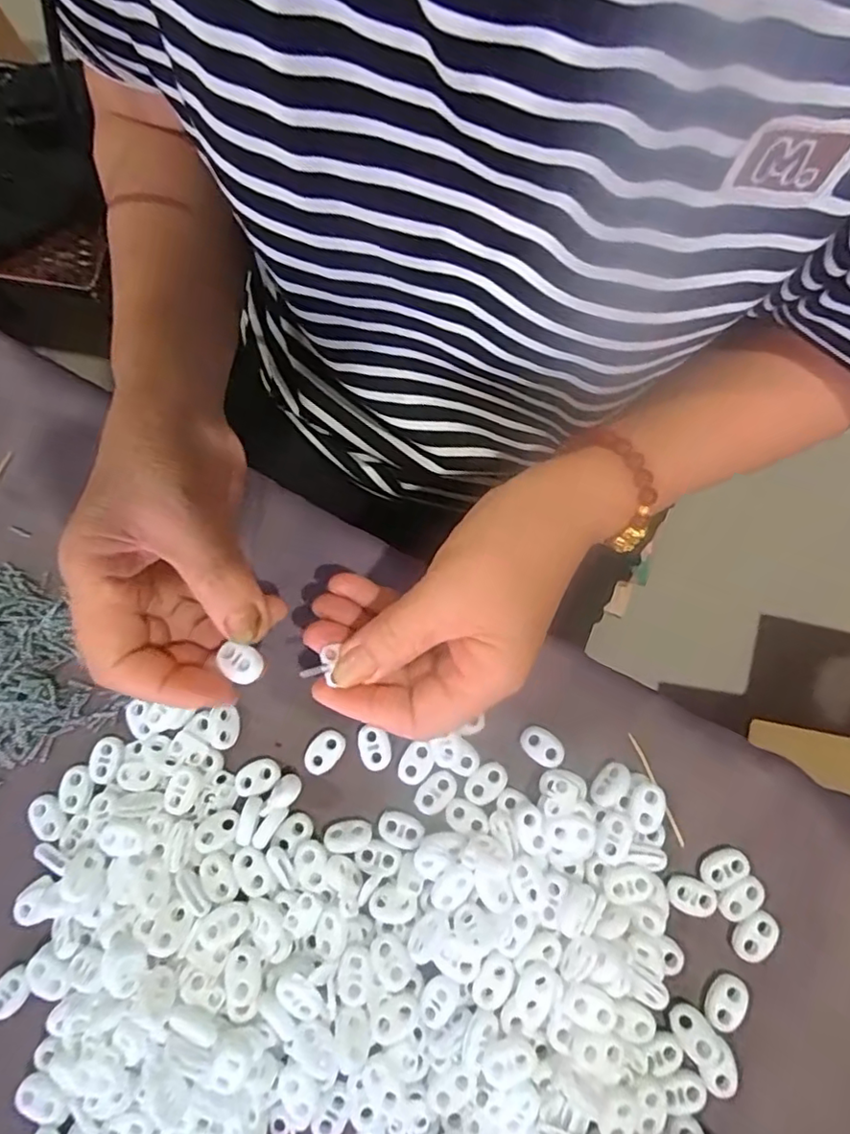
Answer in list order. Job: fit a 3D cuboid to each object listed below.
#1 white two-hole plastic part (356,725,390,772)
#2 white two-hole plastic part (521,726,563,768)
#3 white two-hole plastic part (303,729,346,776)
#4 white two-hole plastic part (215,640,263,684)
[{"bbox_3d":[-0.025,0.090,0.291,0.016,0.004,0.021,-10,76,0],"label":"white two-hole plastic part"},{"bbox_3d":[0.058,0.088,0.289,0.022,0.004,0.015,35,80,10],"label":"white two-hole plastic part"},{"bbox_3d":[-0.050,0.092,0.293,0.016,0.004,0.022,38,81,10],"label":"white two-hole plastic part"},{"bbox_3d":[-0.075,0.039,0.241,0.018,0.004,0.014,26,78,8],"label":"white two-hole plastic part"}]

